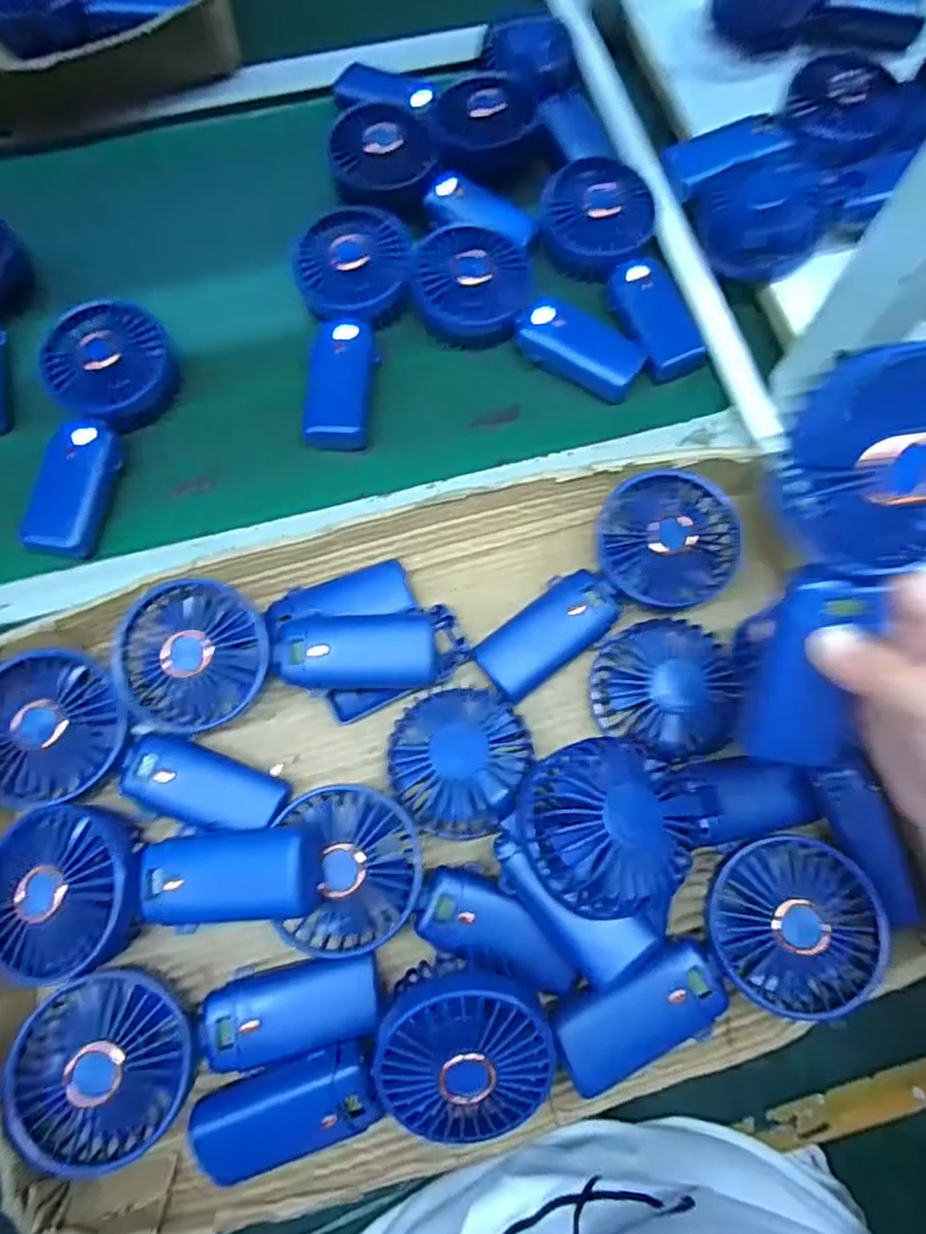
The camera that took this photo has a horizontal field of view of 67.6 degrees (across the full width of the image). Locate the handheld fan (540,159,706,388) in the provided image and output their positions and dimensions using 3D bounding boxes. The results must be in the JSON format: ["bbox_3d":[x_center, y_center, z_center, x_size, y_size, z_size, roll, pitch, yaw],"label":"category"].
[{"bbox_3d":[0.117,-0.267,0.530,0.091,0.041,0.181,-13,72,-4],"label":"handheld fan"}]

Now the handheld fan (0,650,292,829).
[{"bbox_3d":[-0.194,0.082,0.408,0.183,0.031,0.077,22,73,-6],"label":"handheld fan"}]

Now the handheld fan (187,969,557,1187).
[{"bbox_3d":[-0.048,0.224,0.340,0.185,0.040,0.086,-9,72,-2],"label":"handheld fan"}]

